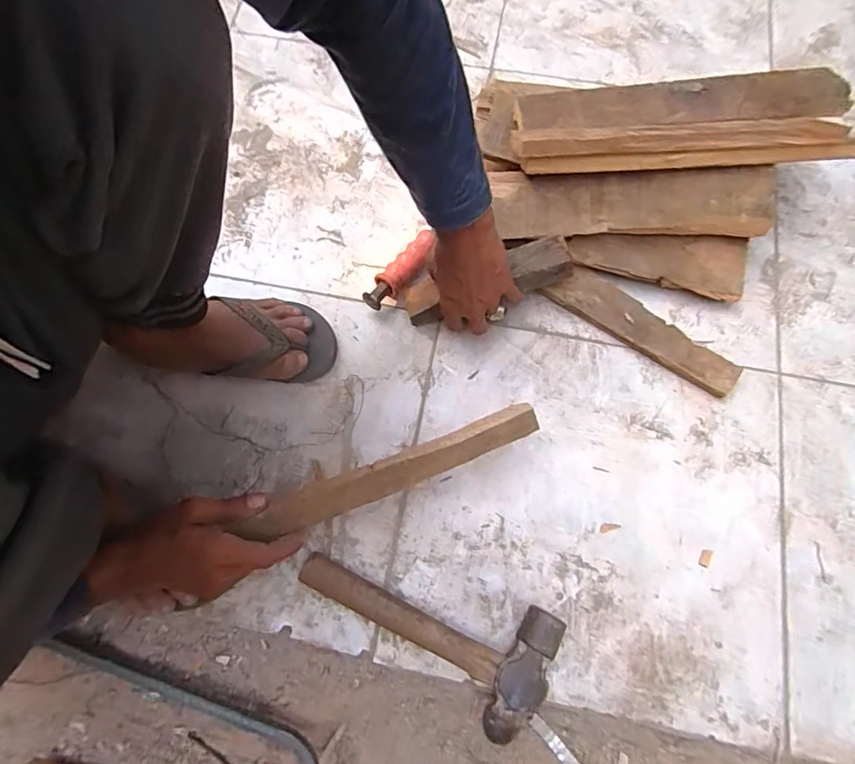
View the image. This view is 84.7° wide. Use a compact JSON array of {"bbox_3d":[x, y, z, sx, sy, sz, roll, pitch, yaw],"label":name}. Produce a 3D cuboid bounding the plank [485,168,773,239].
[{"bbox_3d":[0.228,-0.200,0.529,0.300,0.018,0.076,2,93,4],"label":"plank"}]

